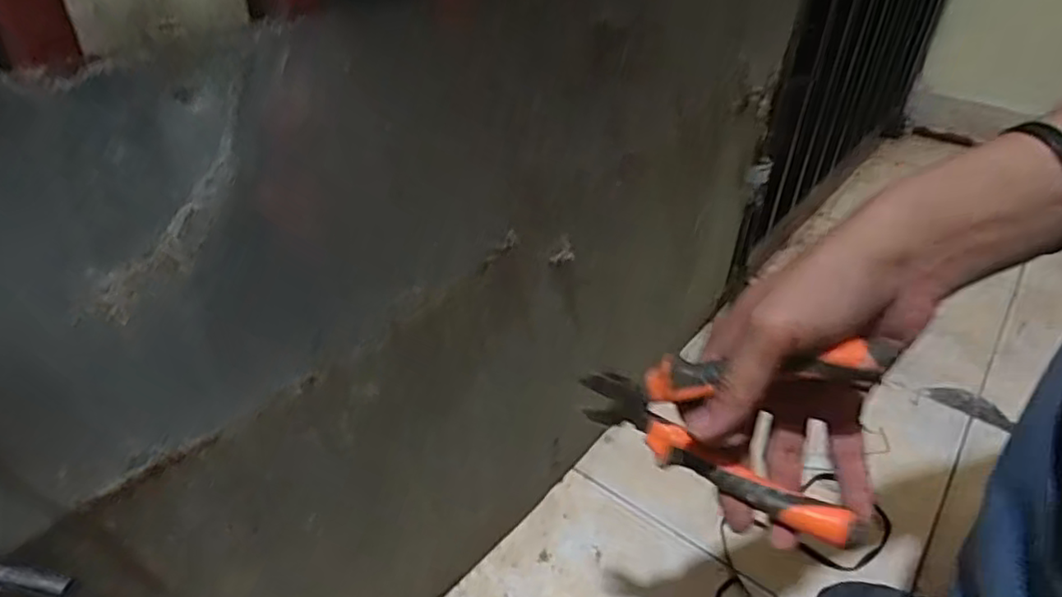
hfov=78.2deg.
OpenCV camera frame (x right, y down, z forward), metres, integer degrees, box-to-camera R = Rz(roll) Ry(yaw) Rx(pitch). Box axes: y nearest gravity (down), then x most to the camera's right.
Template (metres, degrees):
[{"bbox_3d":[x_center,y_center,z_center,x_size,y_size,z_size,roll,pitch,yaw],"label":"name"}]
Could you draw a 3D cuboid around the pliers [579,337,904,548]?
[{"bbox_3d":[0.101,0.056,0.332,0.150,0.085,0.040,18,39,21],"label":"pliers"}]

